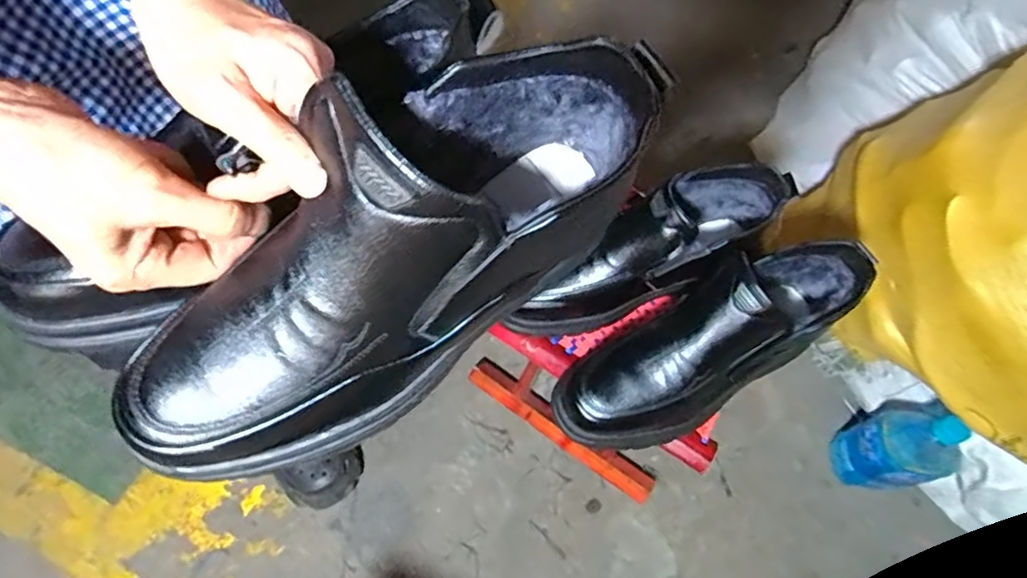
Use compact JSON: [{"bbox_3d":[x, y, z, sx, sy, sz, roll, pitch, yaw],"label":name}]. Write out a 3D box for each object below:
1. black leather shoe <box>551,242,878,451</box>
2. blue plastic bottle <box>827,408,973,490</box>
[{"bbox_3d":[0.181,0.048,0.531,0.295,0.118,0.098,-23,66,-9],"label":"black leather shoe"},{"bbox_3d":[0.503,0.211,0.767,0.082,0.223,0.093,-14,65,-5],"label":"blue plastic bottle"}]

